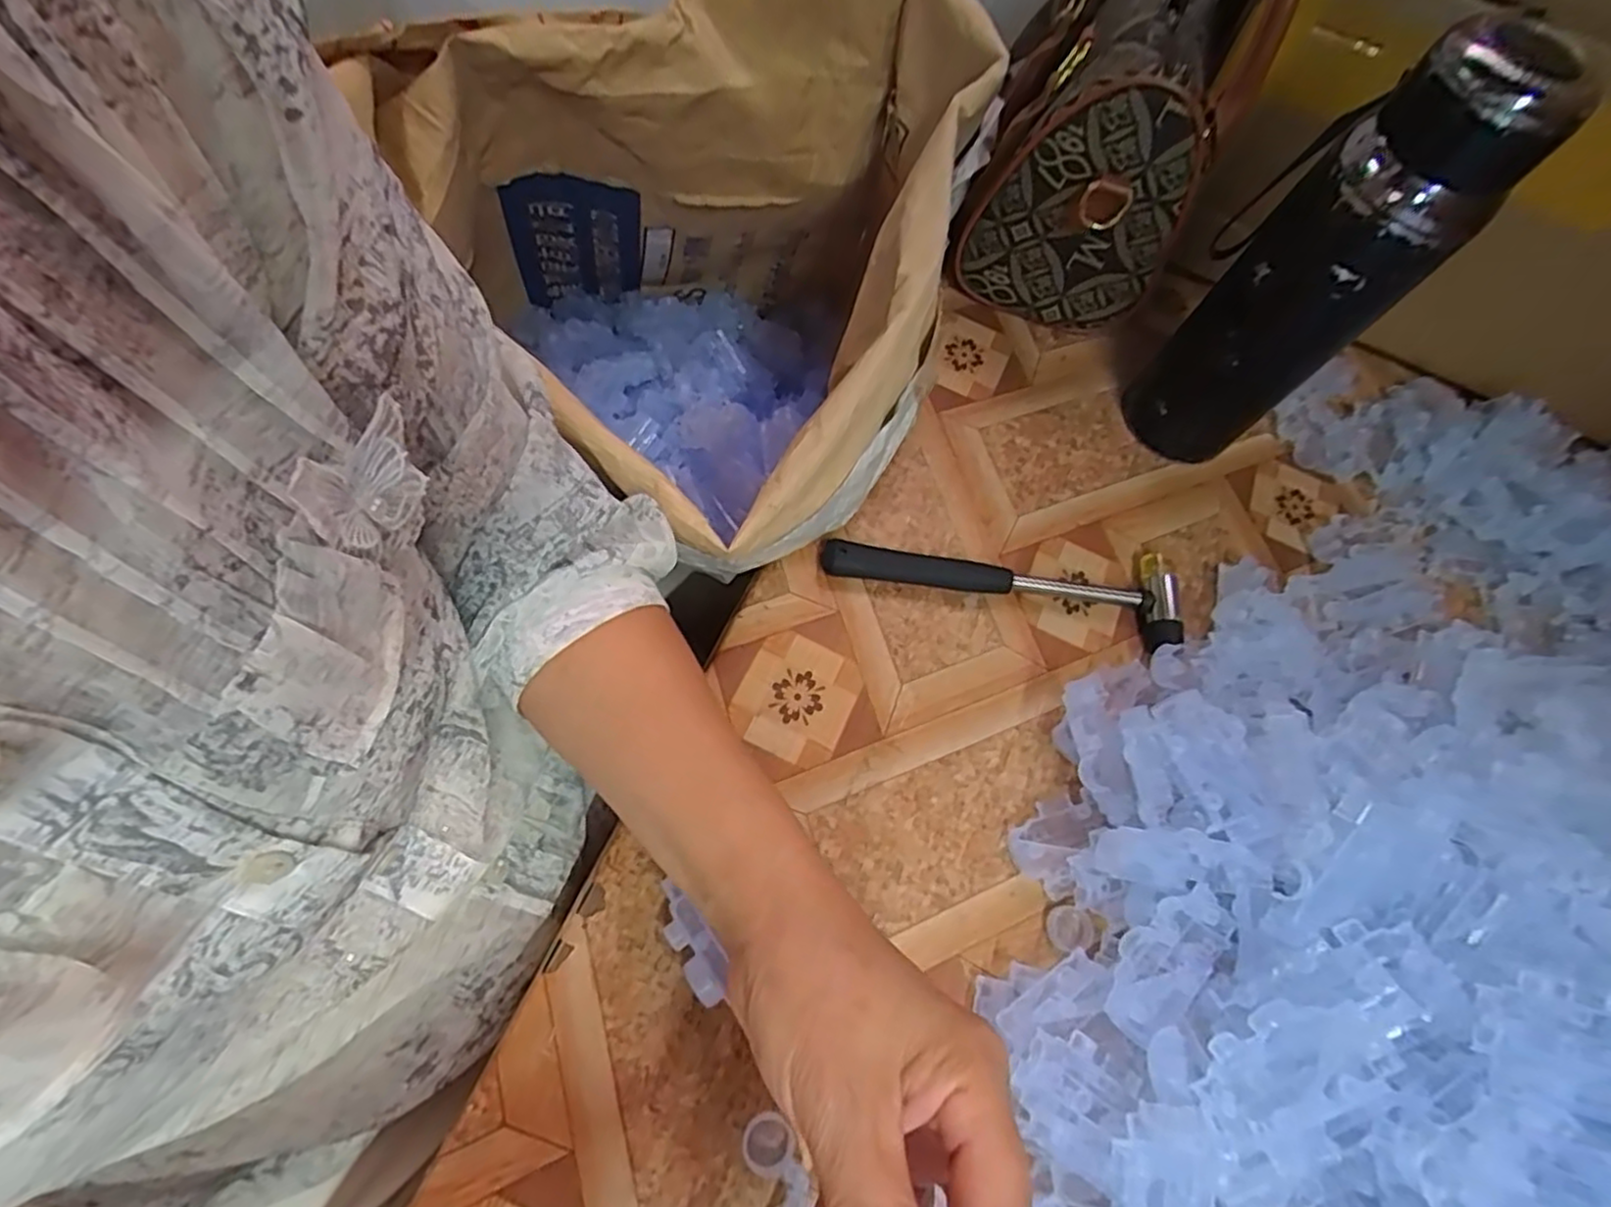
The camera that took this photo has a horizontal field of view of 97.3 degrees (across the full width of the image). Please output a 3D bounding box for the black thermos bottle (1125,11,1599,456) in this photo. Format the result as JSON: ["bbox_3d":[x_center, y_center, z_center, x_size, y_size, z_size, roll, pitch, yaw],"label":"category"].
[{"bbox_3d":[0.255,-0.168,0.377,0.083,0.227,0.061,41,66,9],"label":"black thermos bottle"}]

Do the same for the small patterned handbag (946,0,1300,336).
[{"bbox_3d":[0.199,-0.325,0.471,0.132,0.175,0.238,20,64,0],"label":"small patterned handbag"}]

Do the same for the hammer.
[{"bbox_3d":[0.114,-0.016,0.403,0.207,0.023,0.059,10,65,-3],"label":"hammer"}]

